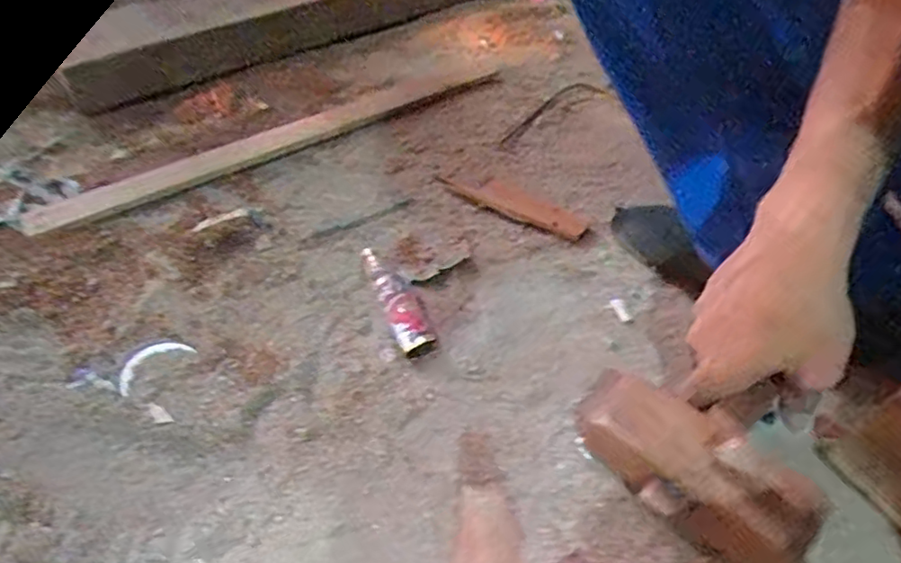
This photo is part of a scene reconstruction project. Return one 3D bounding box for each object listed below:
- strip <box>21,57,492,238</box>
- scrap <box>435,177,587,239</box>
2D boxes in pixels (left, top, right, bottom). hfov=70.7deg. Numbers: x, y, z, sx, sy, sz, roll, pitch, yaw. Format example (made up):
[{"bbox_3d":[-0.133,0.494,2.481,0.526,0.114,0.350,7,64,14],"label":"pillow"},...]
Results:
[{"bbox_3d":[-0.157,-0.160,0.662,0.522,0.011,0.048,-30,55,-27],"label":"strip"},{"bbox_3d":[0.059,-0.077,0.613,0.147,0.006,0.037,30,52,23],"label":"scrap"}]

